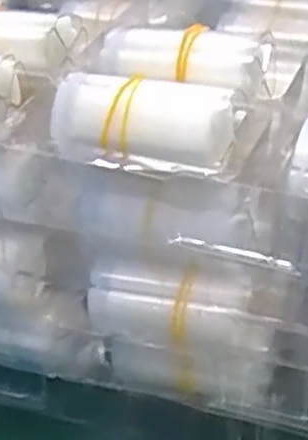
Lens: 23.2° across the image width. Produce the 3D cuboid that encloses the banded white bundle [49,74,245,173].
[{"bbox_3d":[-0.004,-0.036,0.281,0.071,0.025,0.032,1,37,3],"label":"banded white bundle"}]

